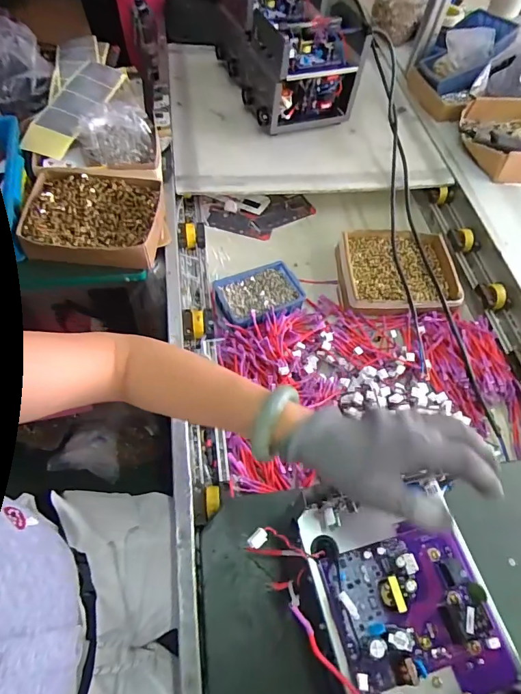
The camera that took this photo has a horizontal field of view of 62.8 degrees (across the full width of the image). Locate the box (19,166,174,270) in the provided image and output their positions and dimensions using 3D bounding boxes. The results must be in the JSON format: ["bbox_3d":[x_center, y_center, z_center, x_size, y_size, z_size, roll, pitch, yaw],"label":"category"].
[{"bbox_3d":[-0.286,-0.221,0.756,0.222,0.073,0.181,5,58,-2],"label":"box"}]

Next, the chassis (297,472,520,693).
[{"bbox_3d":[0.124,0.221,0.351,0.147,0.062,0.215,-12,60,-12],"label":"chassis"}]

